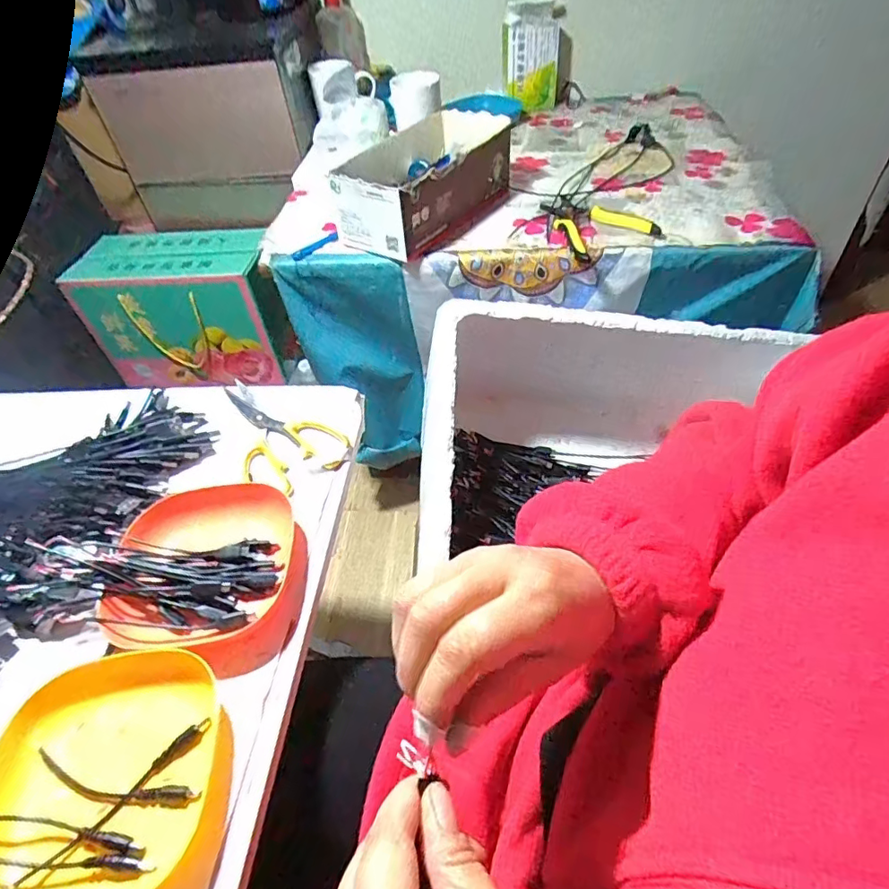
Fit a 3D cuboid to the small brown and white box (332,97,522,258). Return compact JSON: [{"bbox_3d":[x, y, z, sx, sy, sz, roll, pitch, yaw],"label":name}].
[{"bbox_3d":[-0.034,-0.366,0.748,0.165,0.092,0.252,33,58,29],"label":"small brown and white box"}]

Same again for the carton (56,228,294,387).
[{"bbox_3d":[-0.459,-0.248,0.995,0.333,0.232,0.149,0,48,5],"label":"carton"}]

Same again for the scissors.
[{"bbox_3d":[-0.173,-0.006,0.526,0.170,0.008,0.084,25,55,25],"label":"scissors"}]

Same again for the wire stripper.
[{"bbox_3d":[0.211,-0.307,0.738,0.125,0.031,0.134,-14,49,-8],"label":"wire stripper"}]

